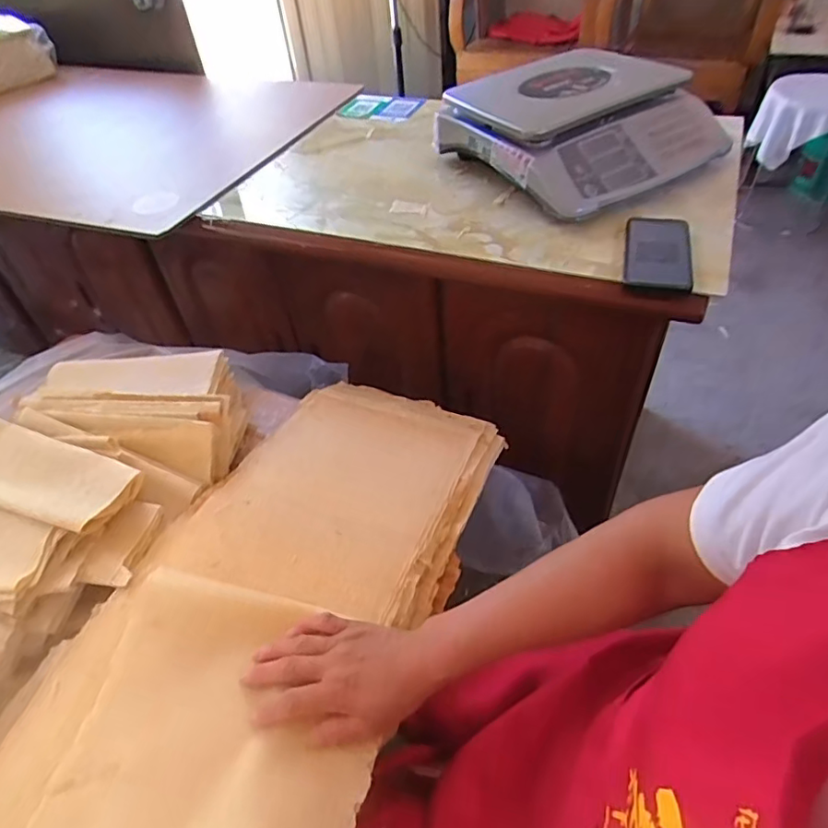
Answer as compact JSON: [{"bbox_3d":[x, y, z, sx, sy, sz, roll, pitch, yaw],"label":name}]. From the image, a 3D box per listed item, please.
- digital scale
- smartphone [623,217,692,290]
[{"bbox_3d":[0.264,-0.461,0.876,0.340,0.094,0.335,-28,51,-19],"label":"digital scale"},{"bbox_3d":[0.312,-0.209,0.714,0.077,0.015,0.159,10,49,15],"label":"smartphone"}]

